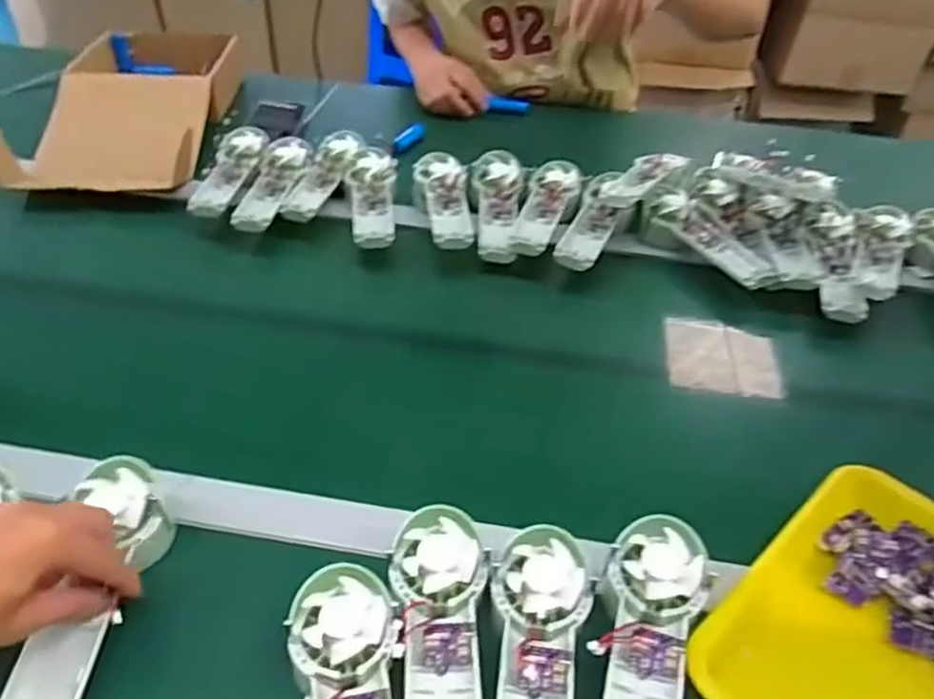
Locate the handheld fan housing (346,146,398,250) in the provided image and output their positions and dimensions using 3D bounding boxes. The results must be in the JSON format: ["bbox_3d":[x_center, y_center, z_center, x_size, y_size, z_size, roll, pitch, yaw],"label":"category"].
[{"bbox_3d":[-0.108,-0.179,0.810,0.054,0.034,0.172,-4,42,-8],"label":"handheld fan housing"}]

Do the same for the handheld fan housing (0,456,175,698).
[{"bbox_3d":[-0.236,0.154,0.437,0.060,0.034,0.175,5,51,2],"label":"handheld fan housing"}]

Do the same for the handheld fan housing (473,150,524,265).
[{"bbox_3d":[0.037,-0.171,0.815,0.057,0.045,0.181,2,41,-1],"label":"handheld fan housing"}]

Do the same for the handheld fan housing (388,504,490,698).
[{"bbox_3d":[-0.014,0.181,0.418,0.057,0.024,0.176,-1,54,-5],"label":"handheld fan housing"}]

